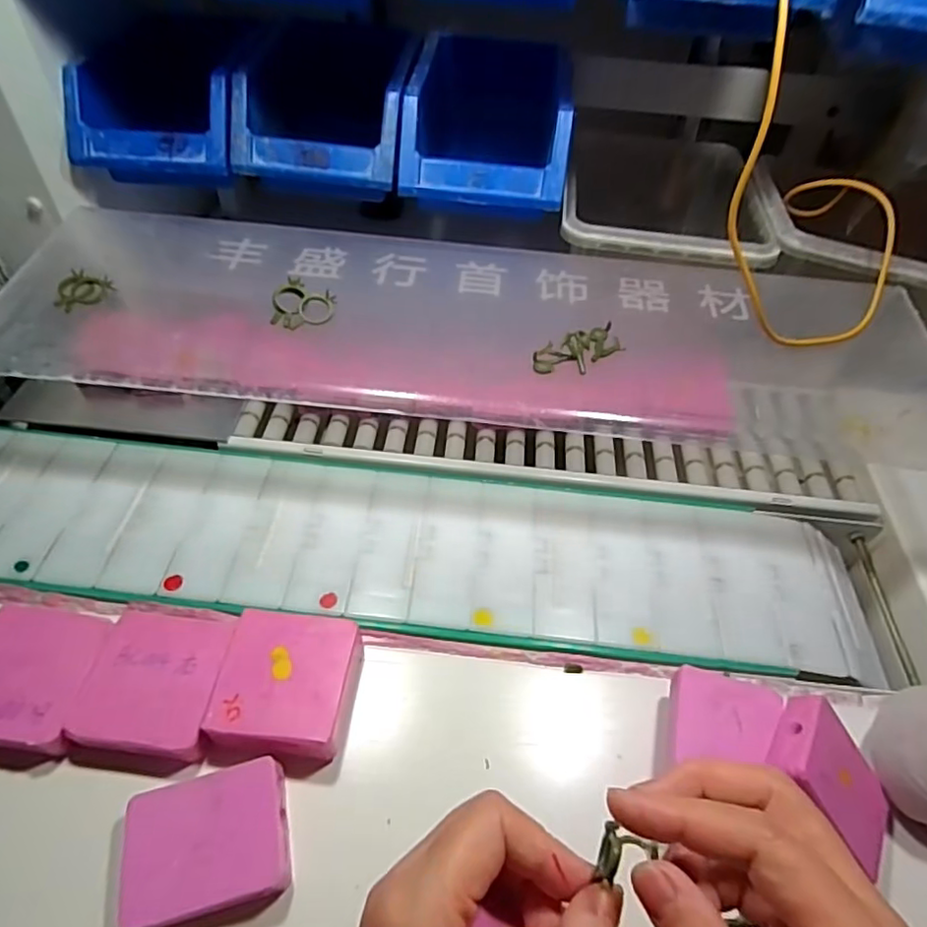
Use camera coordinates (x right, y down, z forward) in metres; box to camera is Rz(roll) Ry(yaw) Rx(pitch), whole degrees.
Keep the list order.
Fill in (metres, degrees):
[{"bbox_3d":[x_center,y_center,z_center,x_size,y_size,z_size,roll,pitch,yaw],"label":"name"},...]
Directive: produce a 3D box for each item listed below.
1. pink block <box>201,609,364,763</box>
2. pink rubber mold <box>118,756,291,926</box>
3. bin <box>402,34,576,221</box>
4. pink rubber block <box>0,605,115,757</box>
[{"bbox_3d":[-0.094,0.117,0.323,0.071,0.022,0.071,8,49,1],"label":"pink block"},{"bbox_3d":[-0.119,0.177,0.280,0.071,0.021,0.059,-8,51,-12],"label":"pink rubber mold"},{"bbox_3d":[0.019,-0.262,0.485,0.122,0.086,0.157,6,49,0],"label":"bin"},{"bbox_3d":[-0.233,0.114,0.321,0.069,0.016,0.071,6,49,0],"label":"pink rubber block"}]

